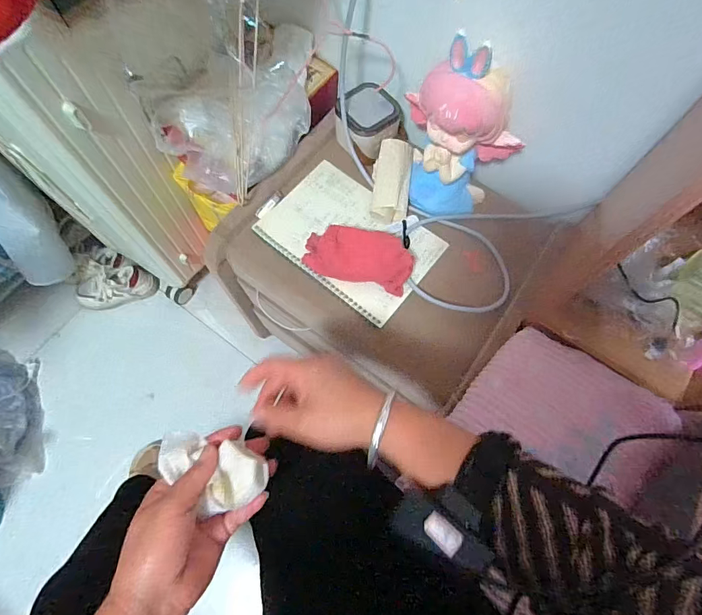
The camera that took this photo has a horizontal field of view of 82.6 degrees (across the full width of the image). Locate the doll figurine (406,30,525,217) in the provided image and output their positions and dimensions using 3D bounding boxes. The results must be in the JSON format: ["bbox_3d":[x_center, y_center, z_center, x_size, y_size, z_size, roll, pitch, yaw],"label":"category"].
[{"bbox_3d":[0.139,-0.223,0.530,0.152,0.217,0.092,27,72,9],"label":"doll figurine"}]

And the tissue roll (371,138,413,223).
[{"bbox_3d":[0.063,-0.196,0.606,0.056,0.039,0.131,6,70,2],"label":"tissue roll"}]

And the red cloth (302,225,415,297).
[{"bbox_3d":[0.010,-0.074,0.564,0.156,0.049,0.076,11,70,3],"label":"red cloth"}]

